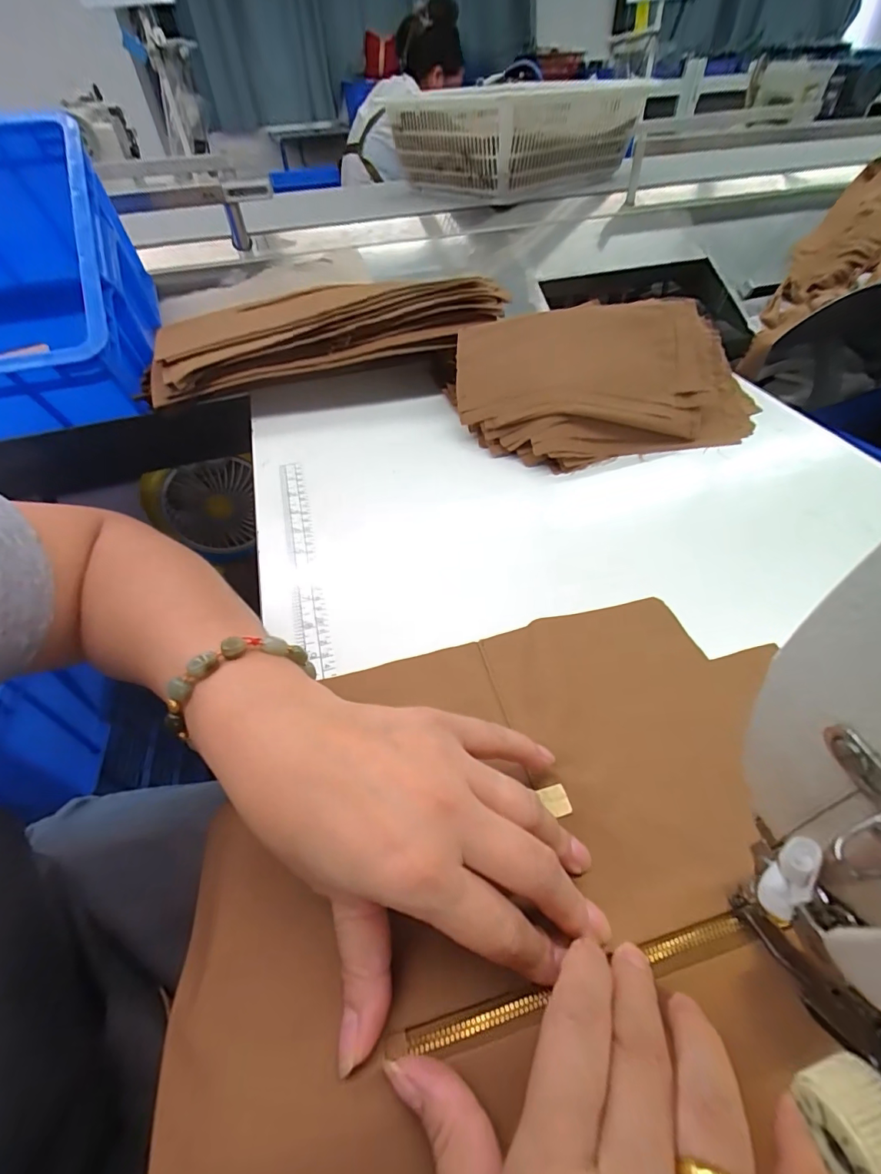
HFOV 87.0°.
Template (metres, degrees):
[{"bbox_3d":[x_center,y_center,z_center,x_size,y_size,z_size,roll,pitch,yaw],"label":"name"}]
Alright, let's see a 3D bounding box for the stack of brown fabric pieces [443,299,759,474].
[{"bbox_3d":[0.159,-0.207,0.456,0.286,0.089,0.166,-11,49,-6],"label":"stack of brown fabric pieces"}]

